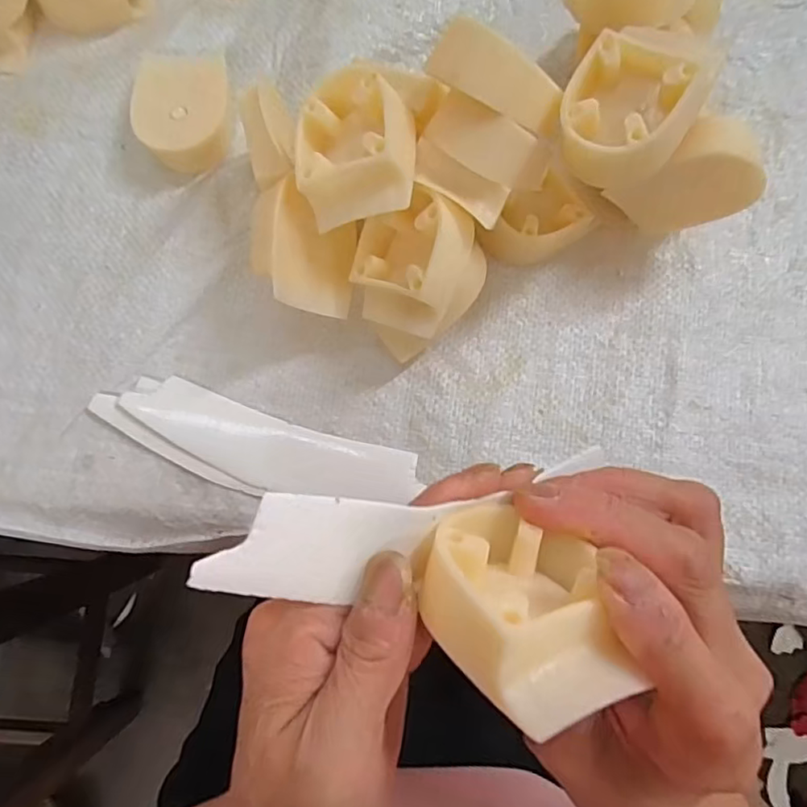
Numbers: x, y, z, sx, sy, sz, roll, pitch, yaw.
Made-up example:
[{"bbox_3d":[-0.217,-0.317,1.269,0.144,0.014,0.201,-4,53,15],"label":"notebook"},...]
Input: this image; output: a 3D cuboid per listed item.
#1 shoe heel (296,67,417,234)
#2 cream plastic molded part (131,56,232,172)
[{"bbox_3d":[-0.018,-0.106,0.242,0.048,0.028,0.057,-11,94,25],"label":"shoe heel"},{"bbox_3d":[-0.116,-0.156,0.308,0.049,0.022,0.064,-5,79,-2],"label":"cream plastic molded part"}]

